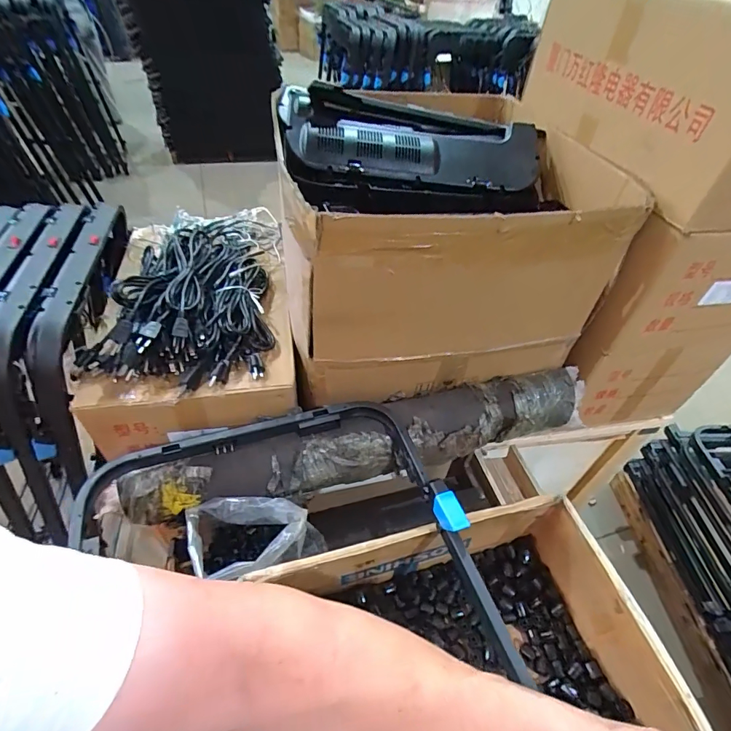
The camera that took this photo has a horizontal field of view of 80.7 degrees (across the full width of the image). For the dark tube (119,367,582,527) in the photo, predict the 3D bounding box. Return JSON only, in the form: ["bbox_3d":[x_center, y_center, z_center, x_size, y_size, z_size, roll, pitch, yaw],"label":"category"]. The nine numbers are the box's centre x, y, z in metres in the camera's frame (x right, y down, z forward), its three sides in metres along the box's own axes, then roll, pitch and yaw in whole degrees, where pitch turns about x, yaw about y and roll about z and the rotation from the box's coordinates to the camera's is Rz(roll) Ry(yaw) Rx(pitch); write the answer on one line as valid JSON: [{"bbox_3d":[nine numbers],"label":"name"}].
[{"bbox_3d":[0.024,0.124,0.764,0.830,0.093,0.129,-12,48,-15],"label":"dark tube"}]

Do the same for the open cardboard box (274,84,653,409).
[{"bbox_3d":[0.116,-0.289,0.886,0.569,0.370,0.568,-6,47,-10],"label":"open cardboard box"}]

